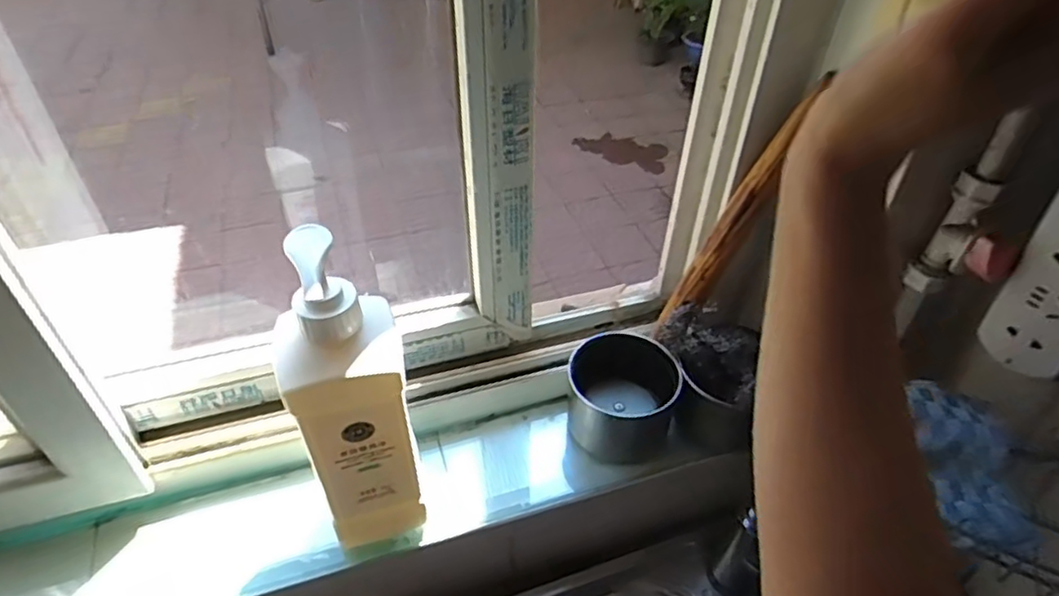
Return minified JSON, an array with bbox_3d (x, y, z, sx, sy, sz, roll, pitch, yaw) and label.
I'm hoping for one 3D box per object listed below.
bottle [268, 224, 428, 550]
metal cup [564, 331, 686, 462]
[{"bbox_3d":[-0.126,0.073,0.457,0.076,0.265,0.062,-12,44,-12],"label":"bottle"},{"bbox_3d":[0.088,0.092,0.609,0.098,0.079,0.098,0,43,0],"label":"metal cup"}]

